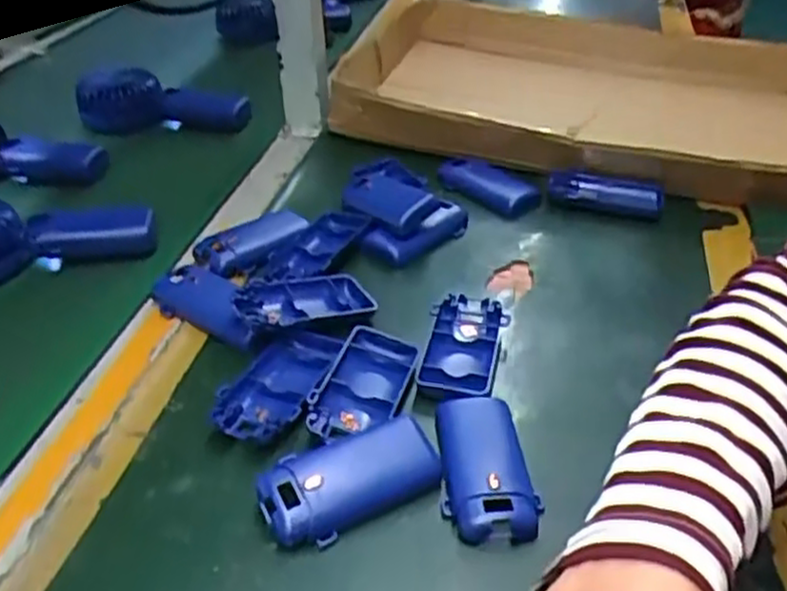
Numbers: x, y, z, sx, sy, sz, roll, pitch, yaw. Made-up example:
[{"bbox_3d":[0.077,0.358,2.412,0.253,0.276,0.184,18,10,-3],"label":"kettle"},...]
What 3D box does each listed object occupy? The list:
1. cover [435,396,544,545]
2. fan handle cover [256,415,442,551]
[{"bbox_3d":[0.049,0.087,0.406,0.046,0.021,0.094,0,36,-2],"label":"cover"},{"bbox_3d":[-0.023,0.094,0.396,0.092,0.011,0.049,-21,60,-26],"label":"fan handle cover"}]

